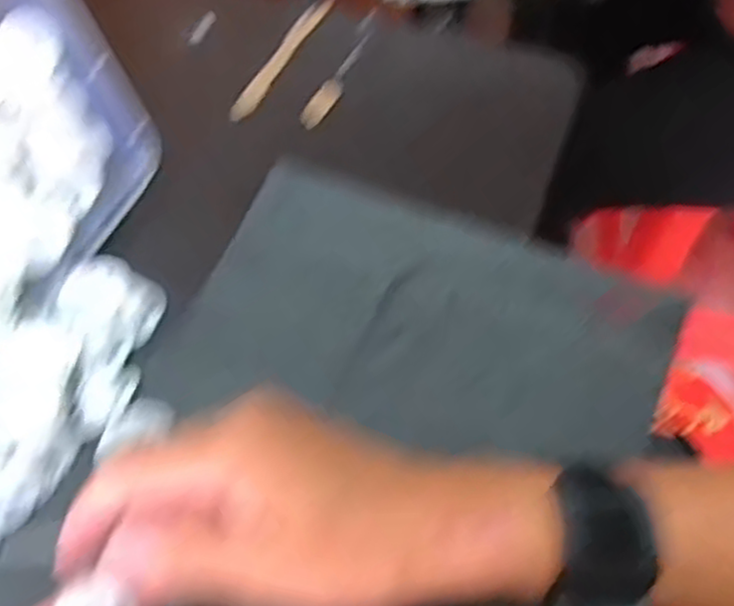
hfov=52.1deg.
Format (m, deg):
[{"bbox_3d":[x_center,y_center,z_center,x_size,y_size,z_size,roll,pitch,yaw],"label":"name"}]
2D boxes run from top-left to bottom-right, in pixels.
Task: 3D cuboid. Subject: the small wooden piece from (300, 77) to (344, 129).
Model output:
[{"bbox_3d":[-0.030,-0.143,0.532,0.016,0.012,0.045,29,73,19],"label":"small wooden piece"}]

